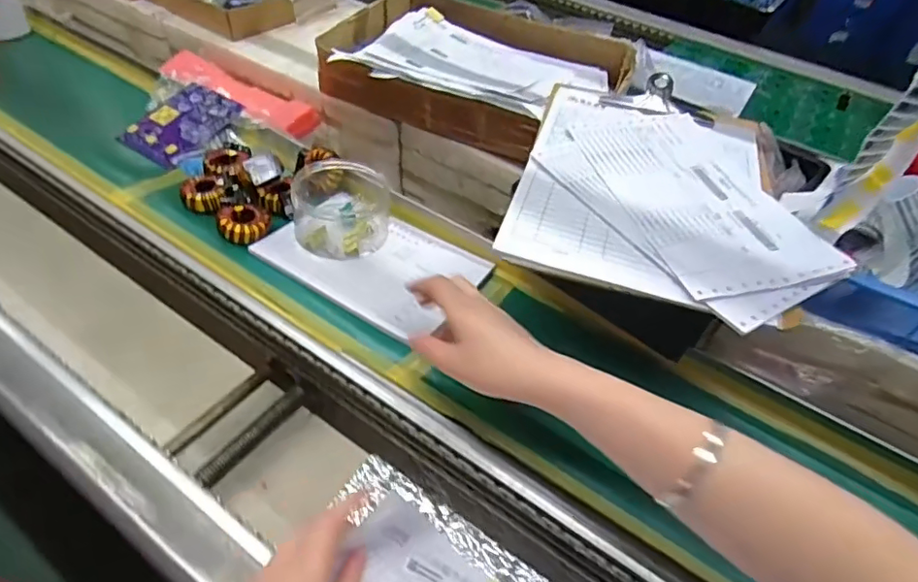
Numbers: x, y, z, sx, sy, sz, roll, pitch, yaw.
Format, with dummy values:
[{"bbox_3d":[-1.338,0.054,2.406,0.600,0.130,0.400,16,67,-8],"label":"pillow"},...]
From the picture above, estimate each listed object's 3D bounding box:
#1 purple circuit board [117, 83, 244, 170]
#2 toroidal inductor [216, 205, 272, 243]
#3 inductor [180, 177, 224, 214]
[{"bbox_3d":[-0.338,-0.206,0.685,0.098,0.008,0.120,28,64,17],"label":"purple circuit board"},{"bbox_3d":[-0.217,-0.069,0.565,0.049,0.018,0.042,-12,49,-18],"label":"toroidal inductor"},{"bbox_3d":[-0.272,-0.102,0.594,0.042,0.019,0.045,-12,49,-18],"label":"inductor"}]

